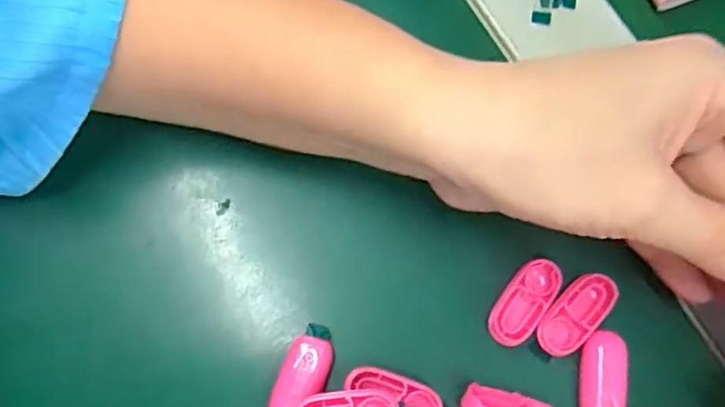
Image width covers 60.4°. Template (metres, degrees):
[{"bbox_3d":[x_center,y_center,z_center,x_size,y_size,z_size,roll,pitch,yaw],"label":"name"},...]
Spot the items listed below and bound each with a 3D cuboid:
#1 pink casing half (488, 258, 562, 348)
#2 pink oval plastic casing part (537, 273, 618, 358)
[{"bbox_3d":[0.059,0.035,0.224,0.016,0.004,0.034,34,74,7],"label":"pink casing half"},{"bbox_3d":[0.077,0.040,0.225,0.015,0.006,0.034,41,75,9],"label":"pink oval plastic casing part"}]

